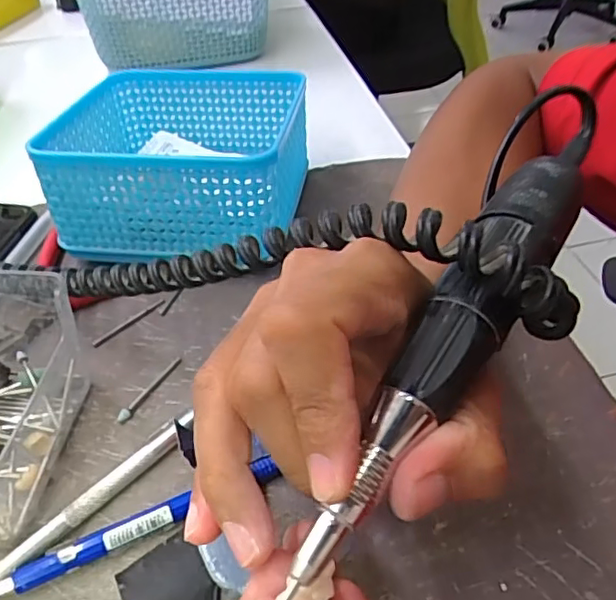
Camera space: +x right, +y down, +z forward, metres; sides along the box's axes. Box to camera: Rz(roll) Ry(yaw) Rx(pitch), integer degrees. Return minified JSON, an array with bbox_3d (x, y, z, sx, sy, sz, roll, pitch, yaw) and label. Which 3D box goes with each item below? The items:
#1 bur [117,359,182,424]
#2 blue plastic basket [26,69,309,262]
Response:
[{"bbox_3d":[-0.073,0.041,0.276,0.005,0.004,0.042,20,48,22],"label":"bur"},{"bbox_3d":[-0.071,-0.083,0.354,0.132,0.072,0.133,4,44,8],"label":"blue plastic basket"}]

